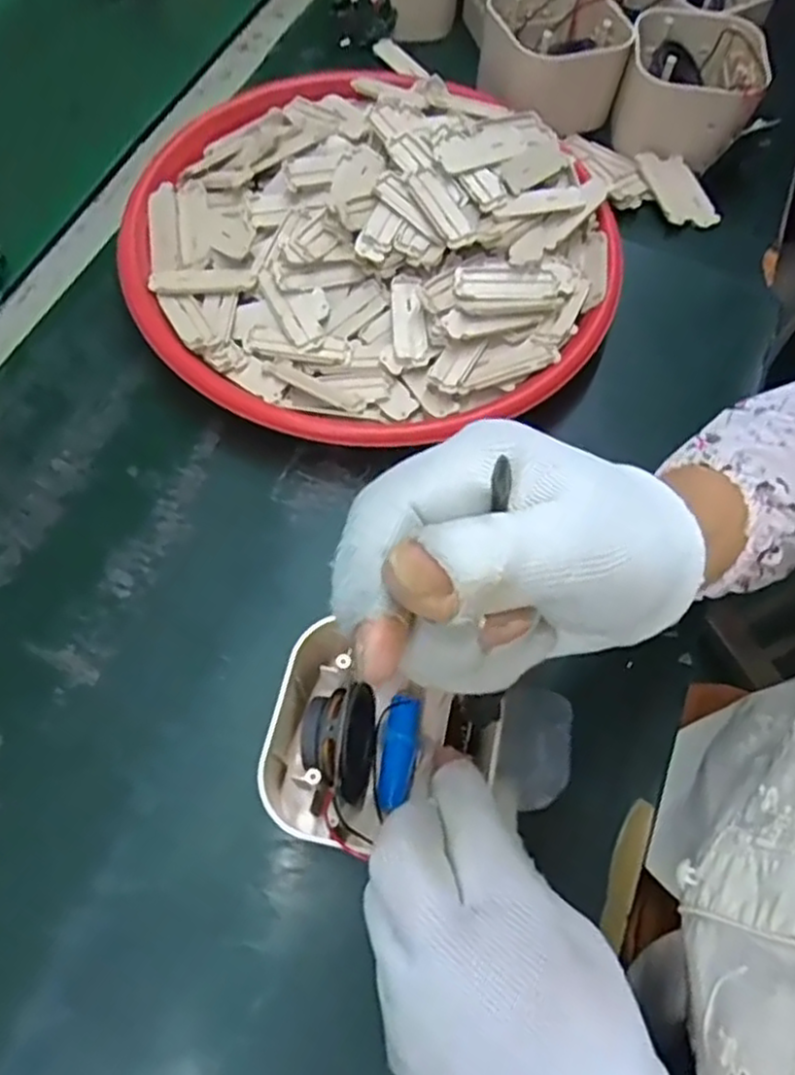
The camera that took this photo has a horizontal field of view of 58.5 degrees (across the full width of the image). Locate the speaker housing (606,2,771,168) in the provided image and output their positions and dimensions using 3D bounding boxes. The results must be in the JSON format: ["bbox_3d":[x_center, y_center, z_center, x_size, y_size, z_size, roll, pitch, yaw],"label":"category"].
[{"bbox_3d":[0.204,-0.317,0.500,0.091,0.058,0.090,25,66,8],"label":"speaker housing"}]

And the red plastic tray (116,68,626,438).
[{"bbox_3d":[-0.017,-0.183,0.431,0.281,0.059,0.268,-15,67,-10],"label":"red plastic tray"}]

